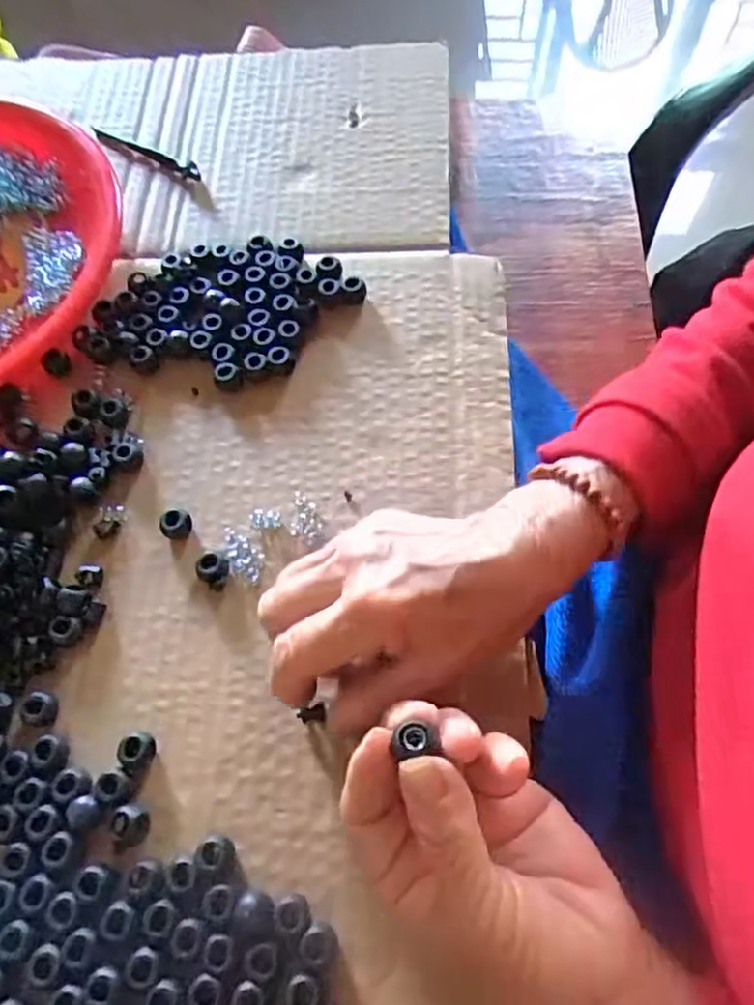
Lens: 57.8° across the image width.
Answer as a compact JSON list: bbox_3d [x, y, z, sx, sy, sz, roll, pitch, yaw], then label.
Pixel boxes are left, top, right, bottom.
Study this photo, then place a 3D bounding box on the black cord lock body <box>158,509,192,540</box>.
[{"bbox_3d":[-0.100,0.011,0.339,0.012,0.012,0.015,38,69,19],"label":"black cord lock body"}]

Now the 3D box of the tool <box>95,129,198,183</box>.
[{"bbox_3d":[-0.157,-0.236,0.459,0.091,0.004,0.013,28,68,12],"label":"tool"}]

